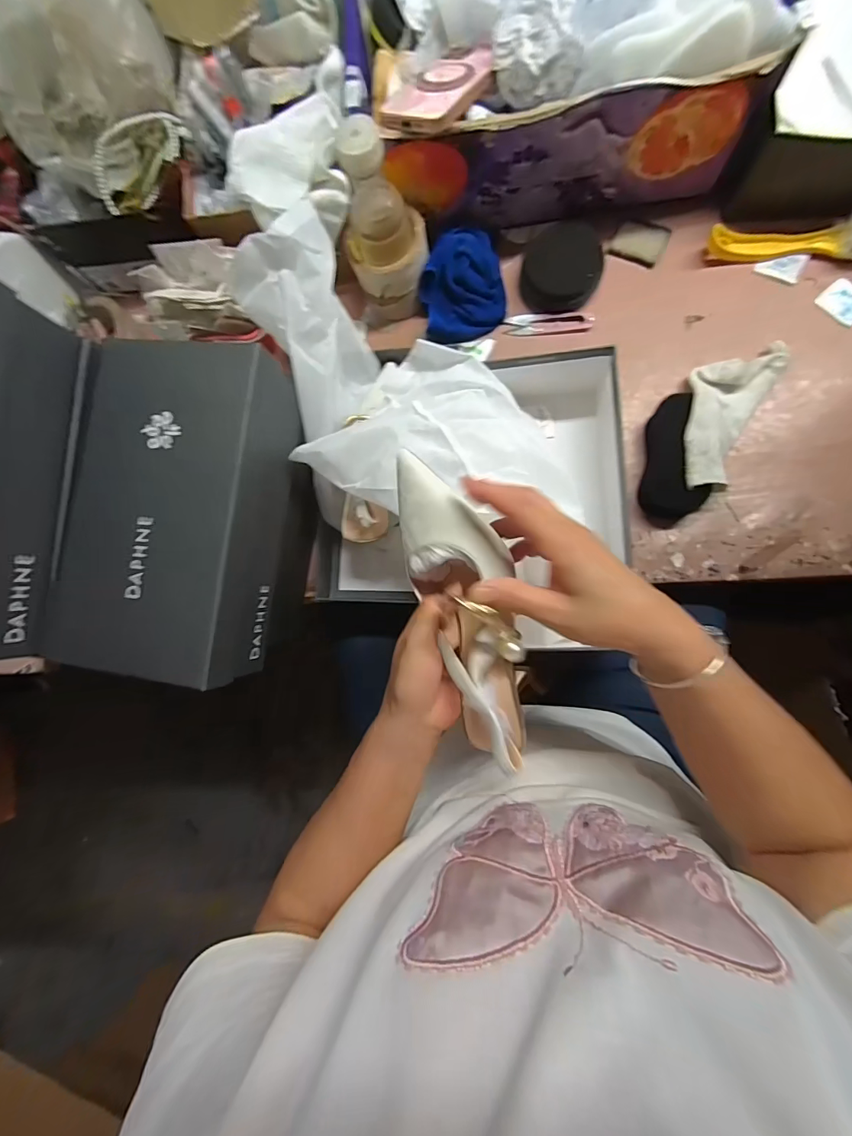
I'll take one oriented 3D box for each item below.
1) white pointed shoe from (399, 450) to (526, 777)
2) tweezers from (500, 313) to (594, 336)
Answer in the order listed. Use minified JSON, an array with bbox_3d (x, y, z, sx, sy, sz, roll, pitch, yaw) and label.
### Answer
[{"bbox_3d":[0.031,0.023,0.313,0.071,0.074,0.216,-18,82,7],"label":"white pointed shoe"},{"bbox_3d":[0.147,-0.295,0.521,0.102,0.007,0.025,3,87,9],"label":"tweezers"}]

